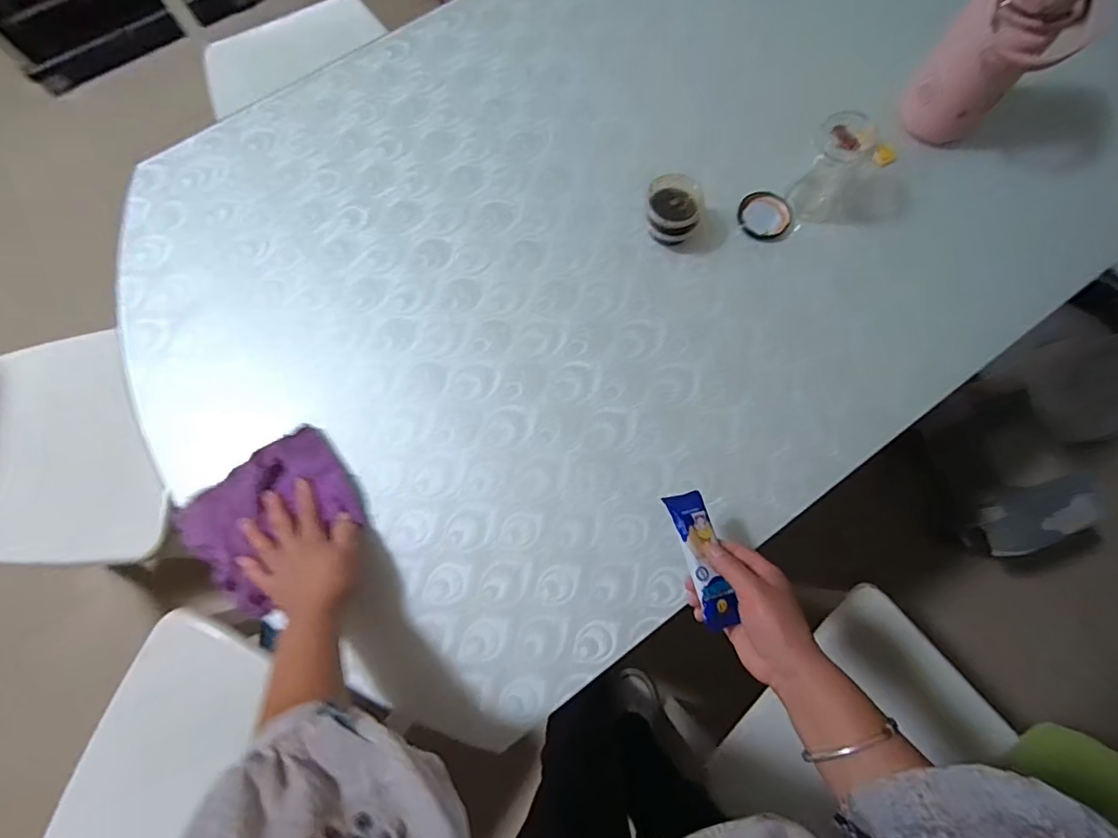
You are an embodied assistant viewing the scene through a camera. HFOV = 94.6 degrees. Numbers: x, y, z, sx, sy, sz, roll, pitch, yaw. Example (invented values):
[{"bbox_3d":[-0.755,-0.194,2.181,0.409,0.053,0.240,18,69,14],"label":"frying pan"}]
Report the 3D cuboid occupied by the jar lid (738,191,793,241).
[{"bbox_3d":[0.263,-0.261,0.661,0.062,0.013,0.070,-12,75,-3],"label":"jar lid"}]

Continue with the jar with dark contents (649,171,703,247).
[{"bbox_3d":[0.139,-0.252,0.633,0.063,0.066,0.058,0,75,0],"label":"jar with dark contents"}]

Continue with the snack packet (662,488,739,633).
[{"bbox_3d":[0.128,0.124,0.462,0.036,0.022,0.117,-12,71,-3],"label":"snack packet"}]

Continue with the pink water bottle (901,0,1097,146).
[{"bbox_3d":[0.501,-0.416,0.598,0.106,0.219,0.116,-35,77,-9],"label":"pink water bottle"}]

